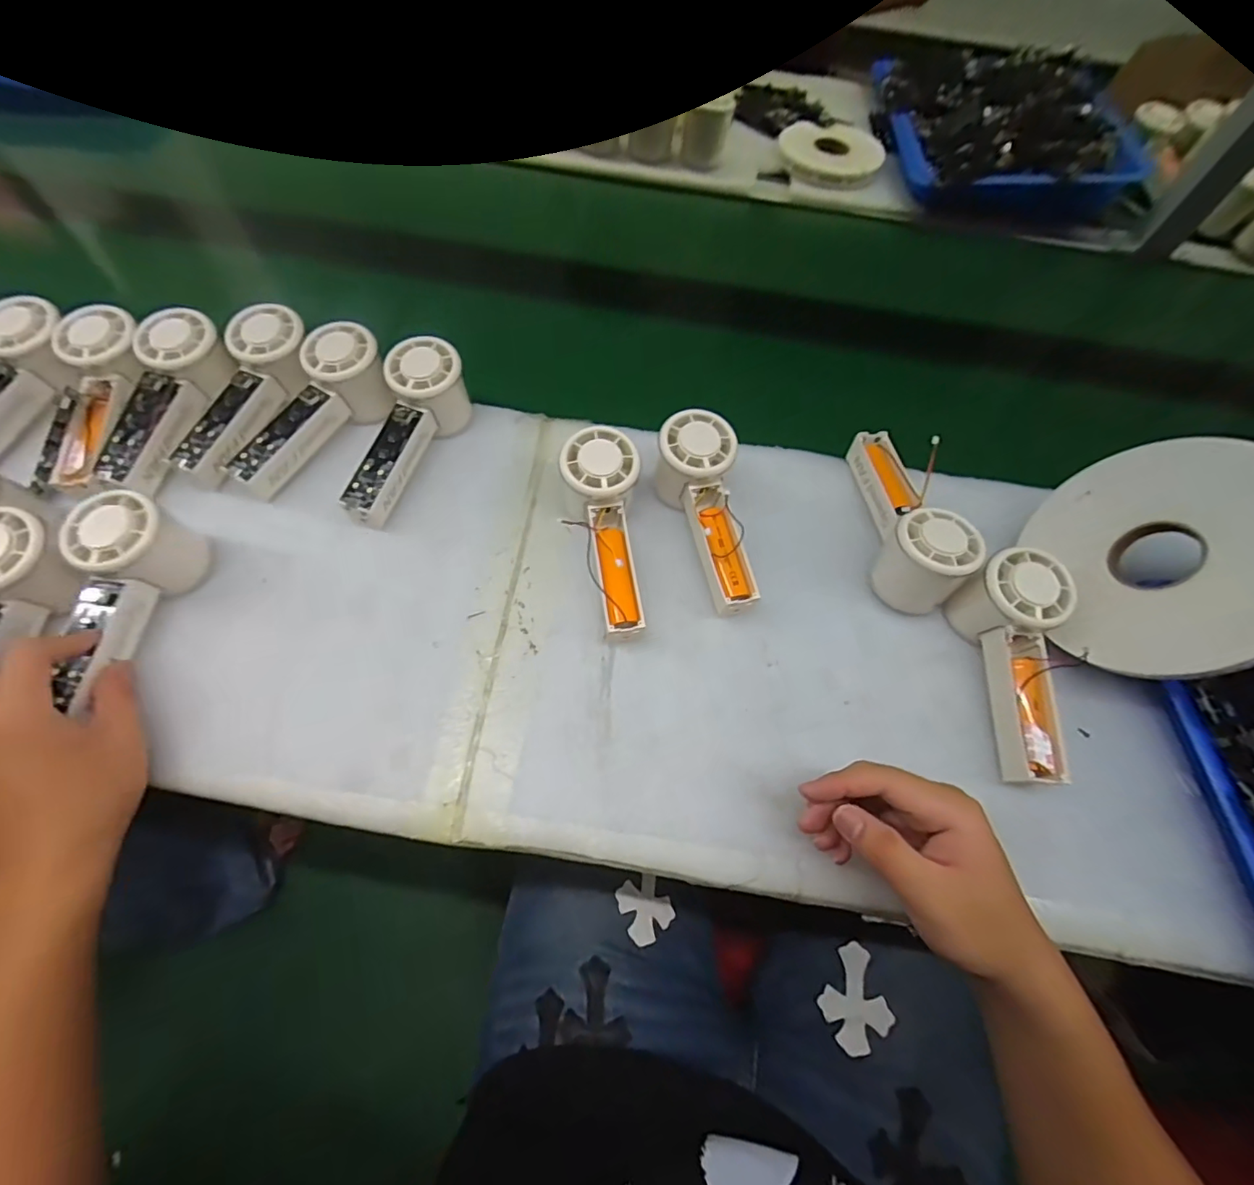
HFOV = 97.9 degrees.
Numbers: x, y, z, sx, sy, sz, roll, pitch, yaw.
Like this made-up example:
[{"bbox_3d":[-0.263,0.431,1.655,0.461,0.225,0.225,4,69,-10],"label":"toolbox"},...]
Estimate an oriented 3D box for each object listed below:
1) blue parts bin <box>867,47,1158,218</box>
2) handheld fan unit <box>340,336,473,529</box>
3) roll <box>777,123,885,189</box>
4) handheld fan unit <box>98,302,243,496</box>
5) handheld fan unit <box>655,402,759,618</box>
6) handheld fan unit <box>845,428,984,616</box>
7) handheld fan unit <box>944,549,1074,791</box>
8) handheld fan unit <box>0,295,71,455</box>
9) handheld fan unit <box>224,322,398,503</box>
[{"bbox_3d":[0.469,-0.569,0.673,0.276,0.061,0.294,-2,66,-4],"label":"blue parts bin"},{"bbox_3d":[-0.182,-0.128,0.430,0.063,0.060,0.150,25,66,8],"label":"handheld fan unit"},{"bbox_3d":[0.256,-0.550,0.681,0.117,0.016,0.117,1,65,-3],"label":"roll"},{"bbox_3d":[-0.354,-0.146,0.423,0.063,0.035,0.145,13,80,3],"label":"handheld fan unit"},{"bbox_3d":[0.061,-0.060,0.413,0.059,0.047,0.154,-13,81,-9],"label":"handheld fan unit"},{"bbox_3d":[0.214,-0.065,0.413,0.056,0.058,0.153,4,65,-2],"label":"handheld fan unit"},{"bbox_3d":[0.262,0.047,0.371,0.058,0.053,0.152,0,79,-3],"label":"handheld fan unit"},{"bbox_3d":[-0.484,-0.162,0.421,0.059,0.043,0.143,20,83,6],"label":"handheld fan unit"},{"bbox_3d":[-0.255,-0.145,0.433,0.056,0.057,0.149,36,68,12],"label":"handheld fan unit"}]

